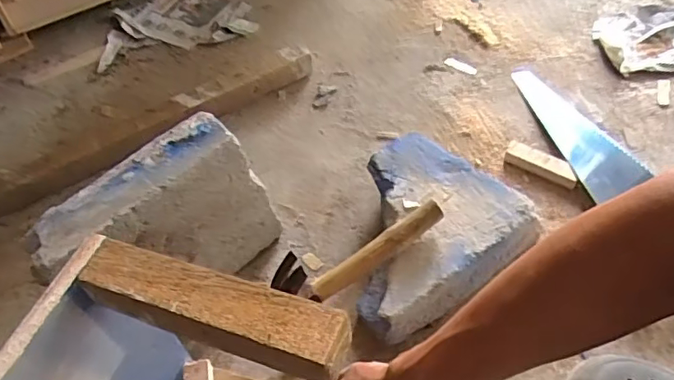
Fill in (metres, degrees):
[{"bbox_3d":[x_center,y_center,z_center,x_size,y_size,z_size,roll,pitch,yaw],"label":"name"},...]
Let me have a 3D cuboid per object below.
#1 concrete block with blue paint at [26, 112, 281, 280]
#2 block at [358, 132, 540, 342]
[{"bbox_3d":[-0.192,0.055,0.646,0.243,0.215,0.074,-37,57,-21],"label":"concrete block with blue paint"},{"bbox_3d":[0.093,0.046,0.692,0.230,0.071,0.205,-32,55,-18],"label":"block"}]

